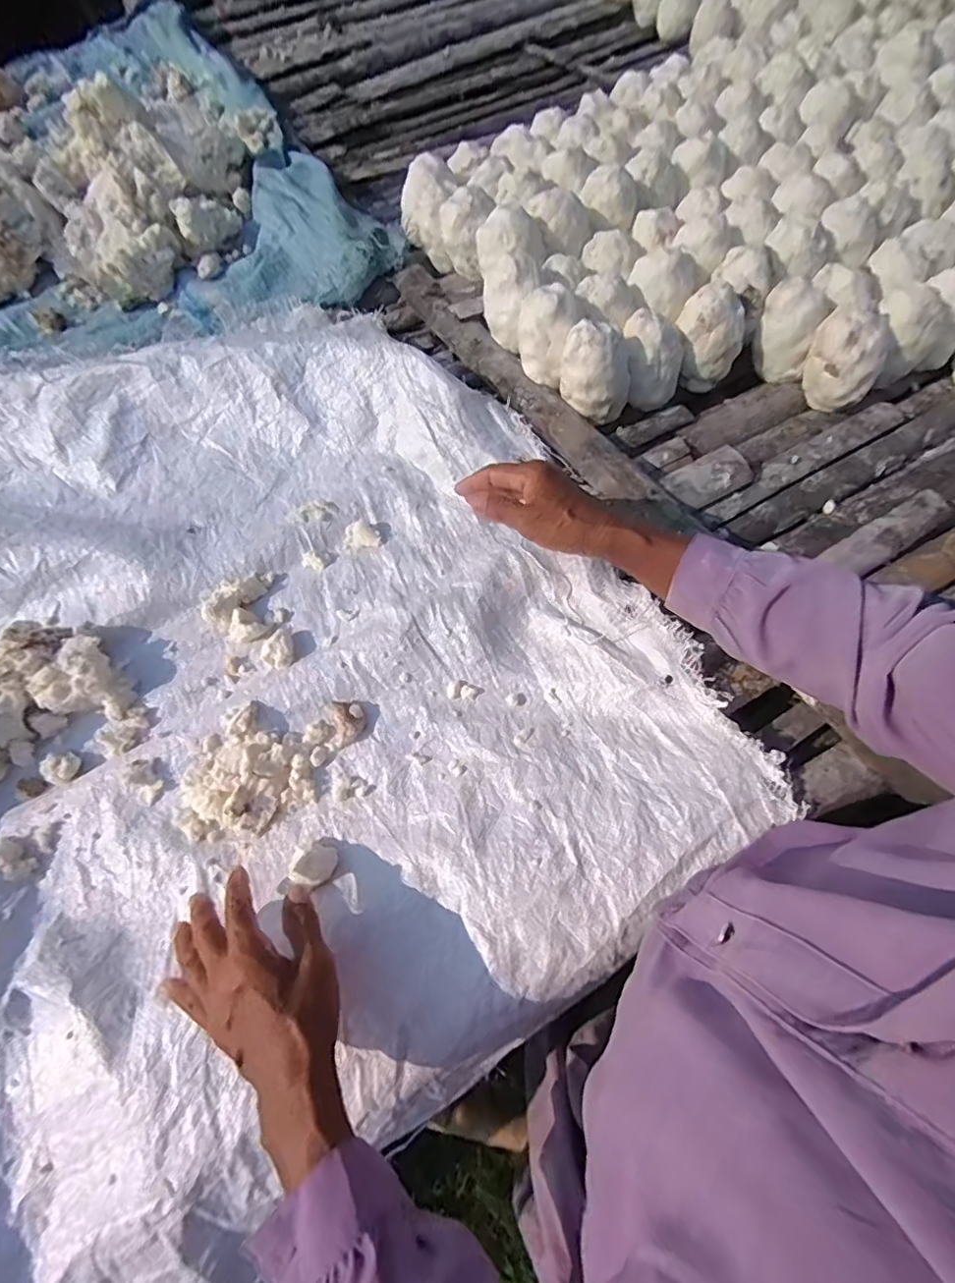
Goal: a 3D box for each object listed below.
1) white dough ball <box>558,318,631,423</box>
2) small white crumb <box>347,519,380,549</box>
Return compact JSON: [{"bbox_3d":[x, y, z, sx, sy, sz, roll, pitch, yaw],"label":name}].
[{"bbox_3d":[0.141,-0.321,0.645,0.084,0.078,0.063,16,68,11],"label":"white dough ball"},{"bbox_3d":[-0.136,-0.127,0.653,0.040,0.019,0.026,-1,66,3],"label":"small white crumb"}]

